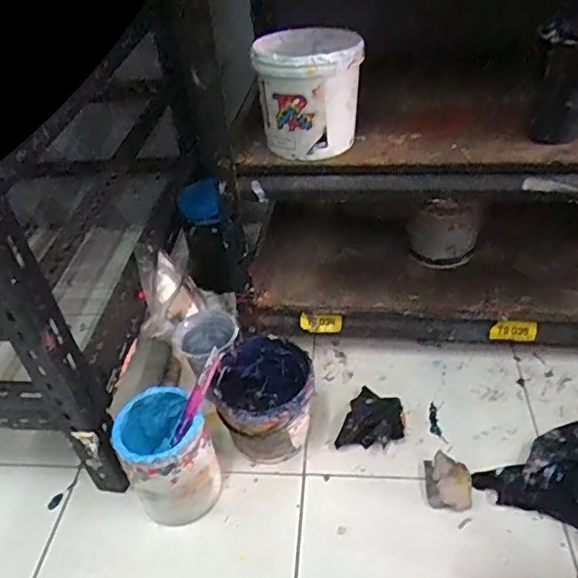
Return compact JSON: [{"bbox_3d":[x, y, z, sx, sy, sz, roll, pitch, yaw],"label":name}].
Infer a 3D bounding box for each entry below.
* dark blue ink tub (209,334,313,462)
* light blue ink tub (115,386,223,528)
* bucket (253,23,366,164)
[{"bbox_3d":[-0.029,0.147,0.735,0.122,0.114,0.133,-7,40,-1],"label":"dark blue ink tub"},{"bbox_3d":[-0.141,0.200,0.672,0.096,0.139,0.105,-3,40,3],"label":"light blue ink tub"},{"bbox_3d":[0.026,-0.234,0.670,0.113,0.114,0.110,-3,40,3],"label":"bucket"}]

